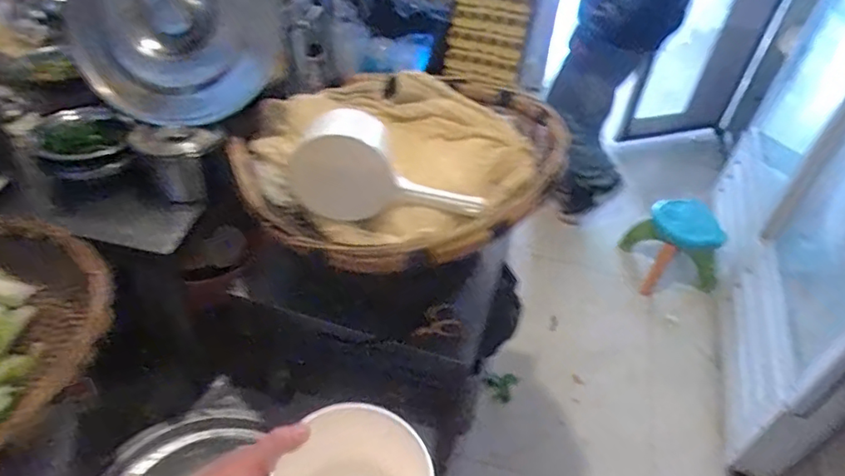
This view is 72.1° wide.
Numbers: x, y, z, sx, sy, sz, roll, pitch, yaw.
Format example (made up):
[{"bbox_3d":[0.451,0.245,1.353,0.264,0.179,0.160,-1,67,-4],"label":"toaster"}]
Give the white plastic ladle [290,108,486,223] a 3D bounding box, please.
[{"bbox_3d":[-0.058,-0.125,0.931,0.292,0.137,0.165,-1,44,-6],"label":"white plastic ladle"}]

